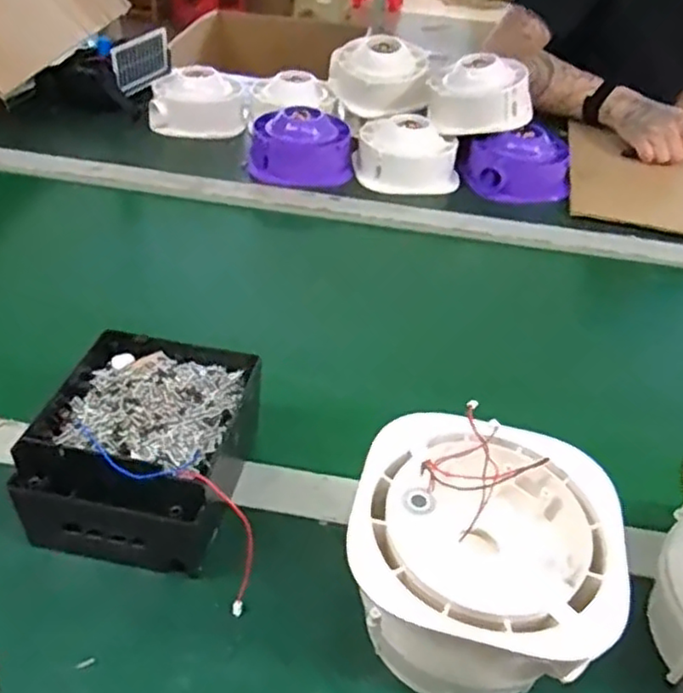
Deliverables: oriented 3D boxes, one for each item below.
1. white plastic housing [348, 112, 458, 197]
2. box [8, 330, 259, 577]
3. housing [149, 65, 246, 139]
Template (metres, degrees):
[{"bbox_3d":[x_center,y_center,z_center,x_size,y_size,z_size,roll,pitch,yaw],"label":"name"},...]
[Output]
[{"bbox_3d":[0.088,-0.256,0.882,0.142,0.073,0.104,8,39,3],"label":"white plastic housing"},{"bbox_3d":[-0.131,0.064,0.452,0.123,0.071,0.152,9,39,4],"label":"box"},{"bbox_3d":[-0.207,-0.351,0.957,0.132,0.075,0.073,2,39,-5],"label":"housing"}]

